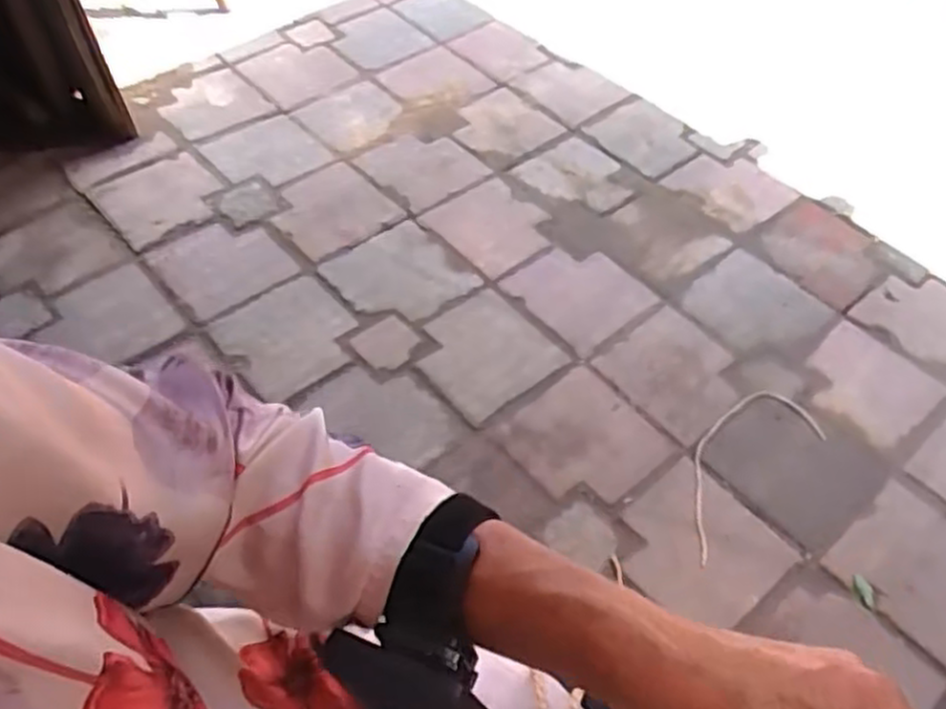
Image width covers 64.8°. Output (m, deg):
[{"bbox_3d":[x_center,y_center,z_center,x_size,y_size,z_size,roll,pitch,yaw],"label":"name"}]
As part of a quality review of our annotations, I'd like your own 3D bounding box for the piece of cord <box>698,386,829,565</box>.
[{"bbox_3d":[0.353,0.147,1.006,0.320,0.010,0.119,-32,54,-31],"label":"piece of cord"}]

